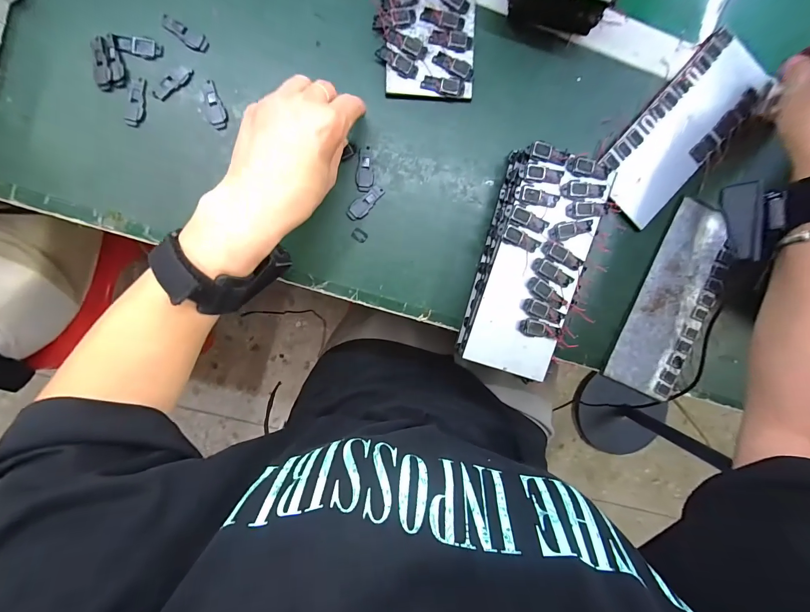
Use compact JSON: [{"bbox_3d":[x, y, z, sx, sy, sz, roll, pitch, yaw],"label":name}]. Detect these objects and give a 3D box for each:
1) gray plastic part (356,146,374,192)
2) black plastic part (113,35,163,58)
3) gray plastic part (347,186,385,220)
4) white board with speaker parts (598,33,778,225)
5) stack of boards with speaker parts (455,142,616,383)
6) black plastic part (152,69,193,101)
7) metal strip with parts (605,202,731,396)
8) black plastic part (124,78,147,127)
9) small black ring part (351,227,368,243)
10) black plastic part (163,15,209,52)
[{"bbox_3d":[-0.037,-0.128,0.332,0.016,0.004,0.041,1,96,-6],"label":"gray plastic part"},{"bbox_3d":[-0.232,-0.227,0.308,0.038,0.004,0.015,11,95,-6],"label":"black plastic part"},{"bbox_3d":[-0.037,-0.098,0.335,0.015,0.004,0.040,41,91,-8],"label":"gray plastic part"},{"bbox_3d":[0.275,-0.174,0.350,0.084,0.017,0.199,43,91,-8],"label":"white board with speaker parts"},{"bbox_3d":[0.115,-0.038,0.333,0.087,0.042,0.200,16,94,-7],"label":"stack of boards with speaker parts"},{"bbox_3d":[-0.205,-0.197,0.312,0.038,0.004,0.012,-38,98,-1],"label":"black plastic part"},{"bbox_3d":[0.283,-0.004,0.370,0.079,0.011,0.199,23,93,-7],"label":"metal strip with parts"},{"bbox_3d":[-0.236,-0.179,0.311,0.013,0.004,0.041,15,94,-7],"label":"black plastic part"},{"bbox_3d":[-0.043,-0.067,0.338,0.015,0.004,0.011,32,92,-8],"label":"small black ring part"},{"bbox_3d":[-0.193,-0.239,0.310,0.041,0.004,0.015,31,92,-8],"label":"black plastic part"}]

